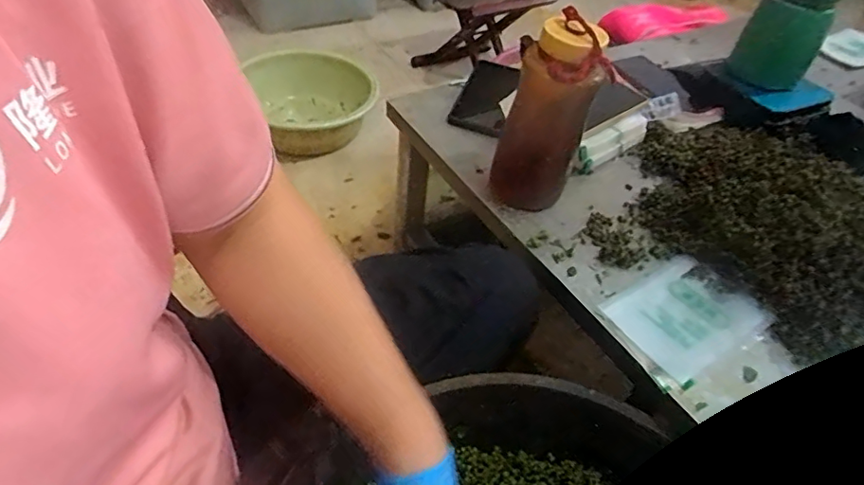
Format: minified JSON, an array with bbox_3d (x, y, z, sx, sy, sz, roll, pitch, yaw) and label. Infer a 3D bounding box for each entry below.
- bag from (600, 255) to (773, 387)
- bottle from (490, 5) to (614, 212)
[{"bbox_3d":[0.246,0.070,0.531,0.131,0.017,0.104,-20,51,-25],"label":"bag"},{"bbox_3d":[0.125,-0.133,0.579,0.084,0.195,0.066,29,49,20],"label":"bottle"}]

